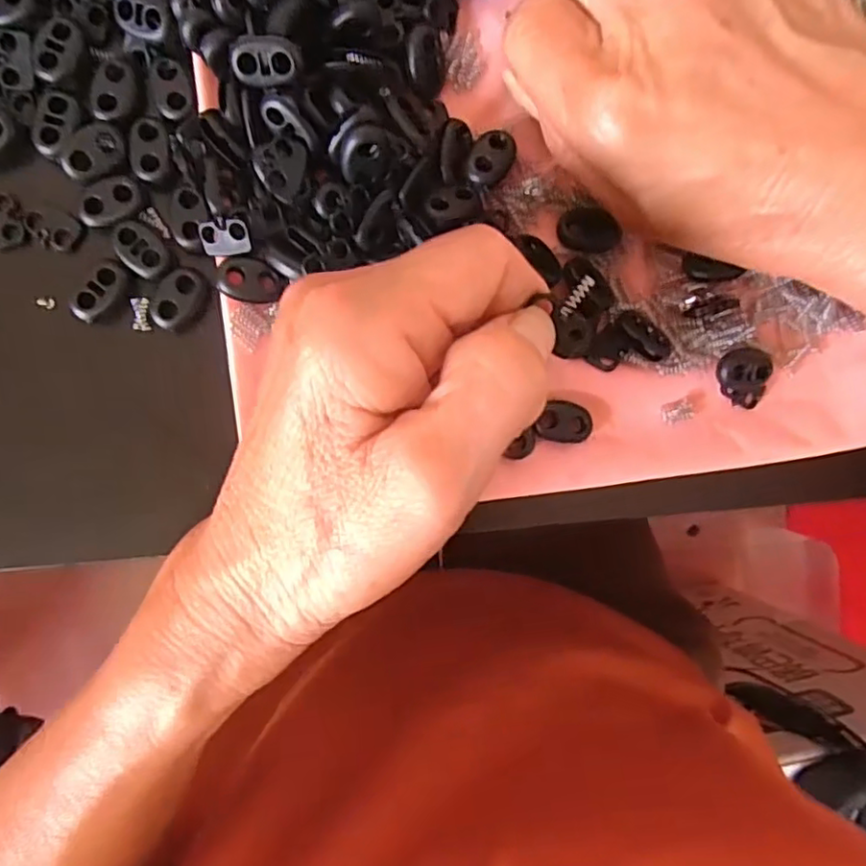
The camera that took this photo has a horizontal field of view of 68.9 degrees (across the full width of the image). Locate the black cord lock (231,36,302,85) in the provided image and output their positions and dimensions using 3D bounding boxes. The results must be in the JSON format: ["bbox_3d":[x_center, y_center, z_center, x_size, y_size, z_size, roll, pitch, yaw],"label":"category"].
[{"bbox_3d":[-0.050,-0.113,0.192,0.021,0.007,0.013,1,126,-3],"label":"black cord lock"}]

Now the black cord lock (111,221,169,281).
[{"bbox_3d":[-0.097,-0.060,0.209,0.020,0.004,0.013,44,87,-5],"label":"black cord lock"}]

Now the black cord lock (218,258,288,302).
[{"bbox_3d":[-0.060,-0.051,0.210,0.020,0.004,0.013,11,90,-5],"label":"black cord lock"}]

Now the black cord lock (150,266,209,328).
[{"bbox_3d":[-0.085,-0.045,0.210,0.013,0.004,0.022,43,87,-5],"label":"black cord lock"}]

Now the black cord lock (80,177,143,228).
[{"bbox_3d":[-0.106,-0.076,0.206,0.021,0.004,0.013,-24,93,-4],"label":"black cord lock"}]

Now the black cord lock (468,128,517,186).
[{"bbox_3d":[0.020,-0.094,0.214,0.013,0.004,0.020,36,88,-5],"label":"black cord lock"}]

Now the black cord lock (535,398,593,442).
[{"bbox_3d":[0.047,-0.004,0.225,0.020,0.005,0.014,7,91,-5],"label":"black cord lock"}]

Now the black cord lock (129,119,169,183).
[{"bbox_3d":[-0.093,-0.093,0.207,0.012,0.004,0.020,-4,92,-5],"label":"black cord lock"}]

